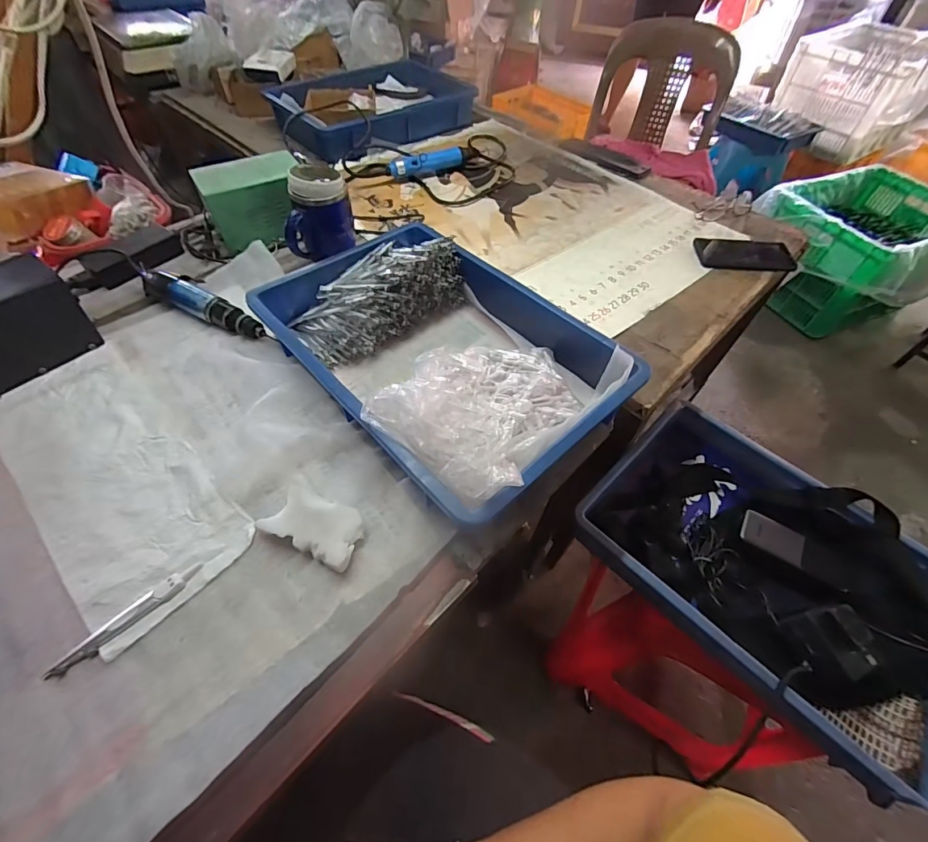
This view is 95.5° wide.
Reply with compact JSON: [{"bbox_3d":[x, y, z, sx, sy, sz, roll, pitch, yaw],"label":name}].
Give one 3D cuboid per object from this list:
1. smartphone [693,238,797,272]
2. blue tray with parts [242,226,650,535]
[{"bbox_3d":[0.506,-0.300,0.761,0.168,0.014,0.098,6,54,3],"label":"smartphone"},{"bbox_3d":[-0.032,-0.099,0.533,0.295,0.088,0.433,-36,62,-25],"label":"blue tray with parts"}]

